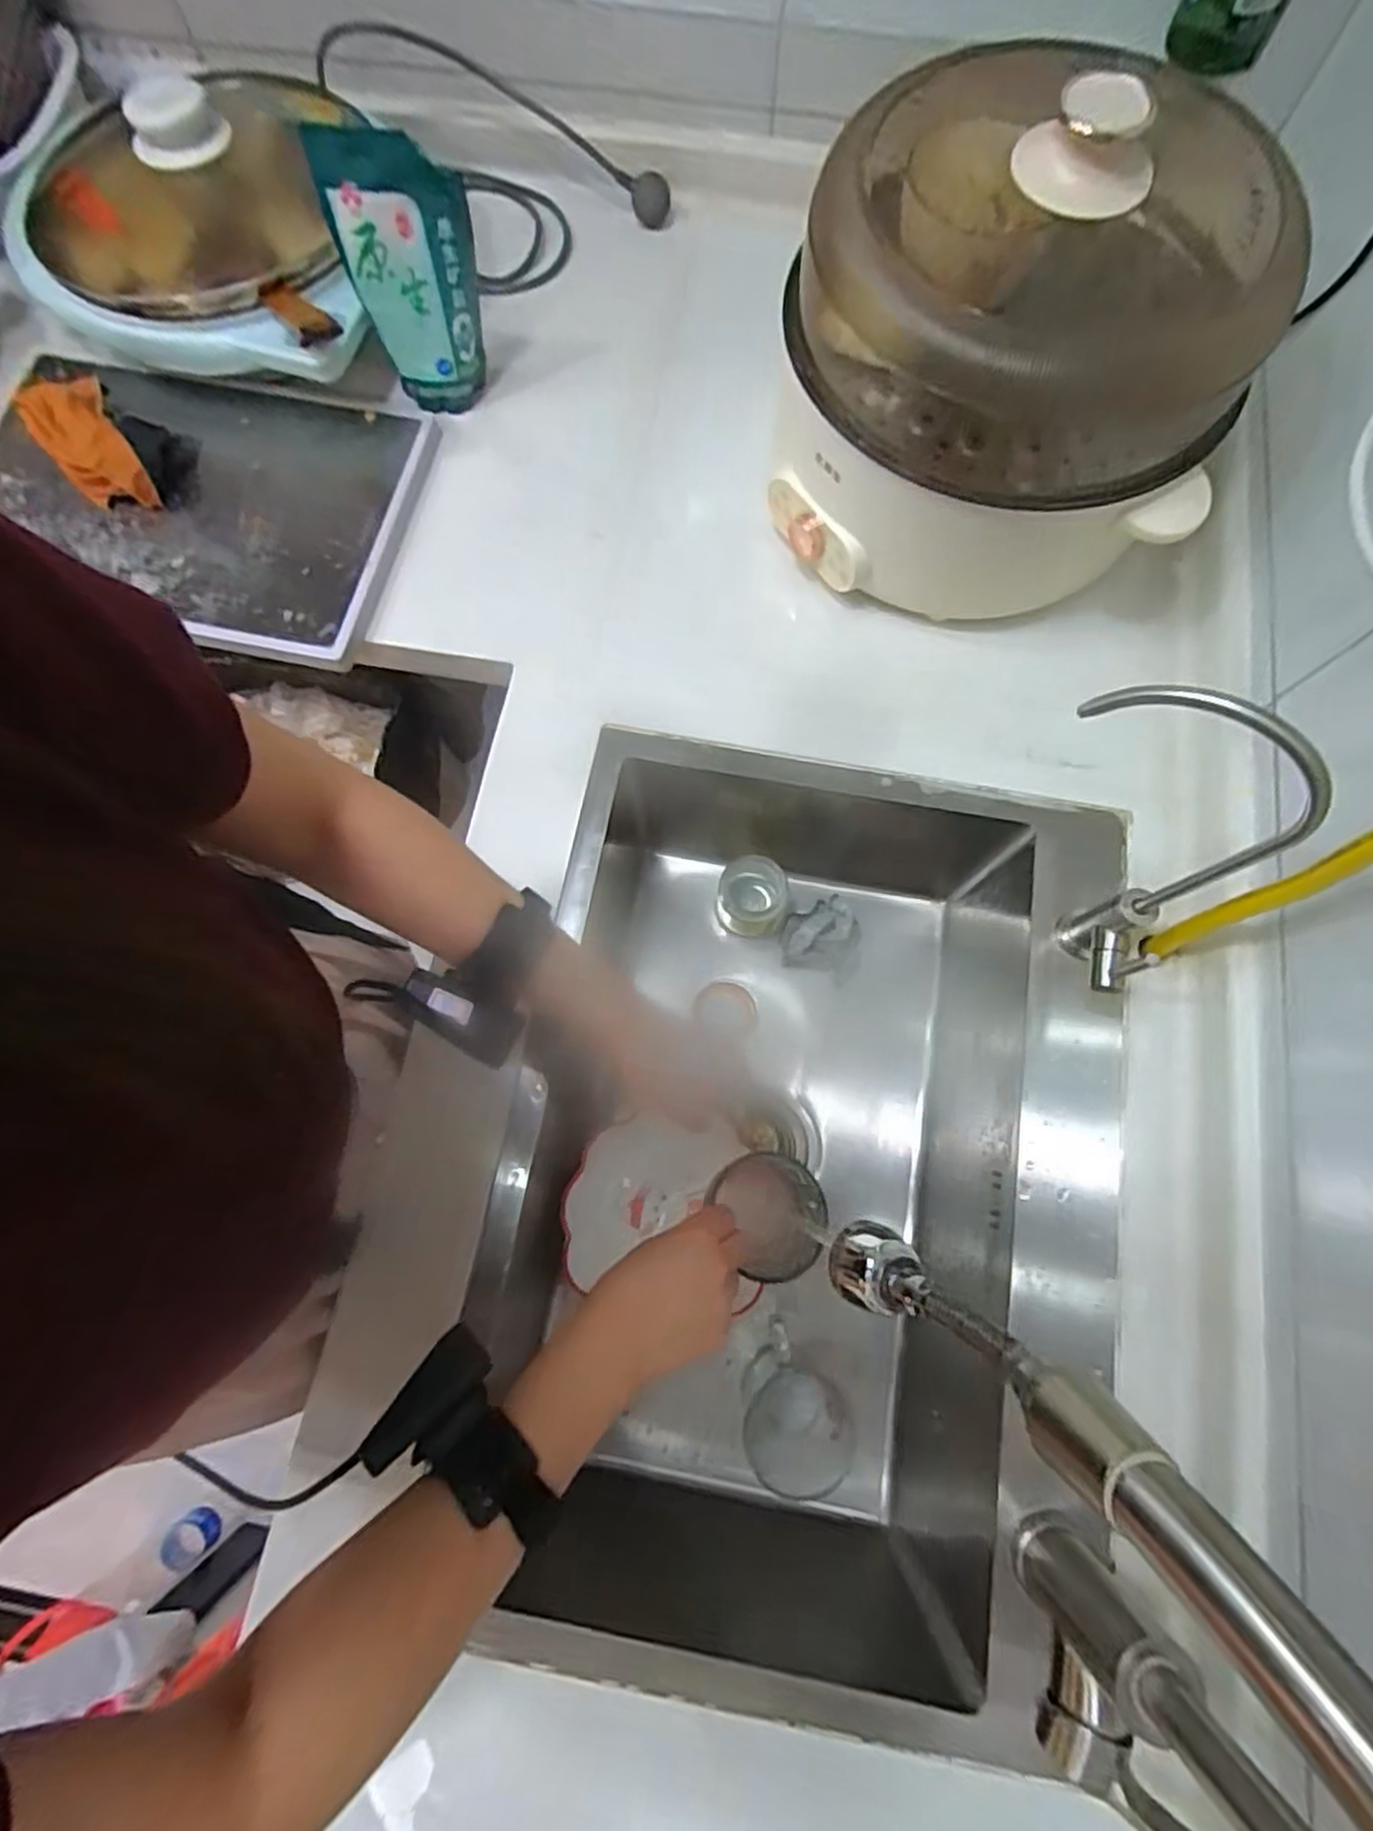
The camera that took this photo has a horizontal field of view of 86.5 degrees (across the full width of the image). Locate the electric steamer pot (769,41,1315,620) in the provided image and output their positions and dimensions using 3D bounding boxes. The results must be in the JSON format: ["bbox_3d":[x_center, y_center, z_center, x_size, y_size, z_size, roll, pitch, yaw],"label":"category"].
[{"bbox_3d":[0.239,-0.446,0.555,0.308,0.236,0.314,0,74,0],"label":"electric steamer pot"}]

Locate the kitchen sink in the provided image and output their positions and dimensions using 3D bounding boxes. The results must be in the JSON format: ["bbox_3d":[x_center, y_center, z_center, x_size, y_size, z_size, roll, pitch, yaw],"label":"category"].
[{"bbox_3d":[0.082,0.215,0.665,0.485,0.279,0.646,10,75,2],"label":"kitchen sink"}]

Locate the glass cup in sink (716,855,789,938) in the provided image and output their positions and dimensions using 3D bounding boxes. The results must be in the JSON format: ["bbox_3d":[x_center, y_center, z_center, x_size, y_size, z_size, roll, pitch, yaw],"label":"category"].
[{"bbox_3d":[0.068,-0.018,0.767,0.068,0.084,0.065,0,74,0],"label":"glass cup in sink"}]

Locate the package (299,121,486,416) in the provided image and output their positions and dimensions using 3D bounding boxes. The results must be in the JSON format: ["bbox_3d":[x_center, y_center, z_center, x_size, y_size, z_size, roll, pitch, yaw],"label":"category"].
[{"bbox_3d":[-0.239,-0.564,0.647,0.111,0.193,0.048,-1,60,-1],"label":"package"}]

